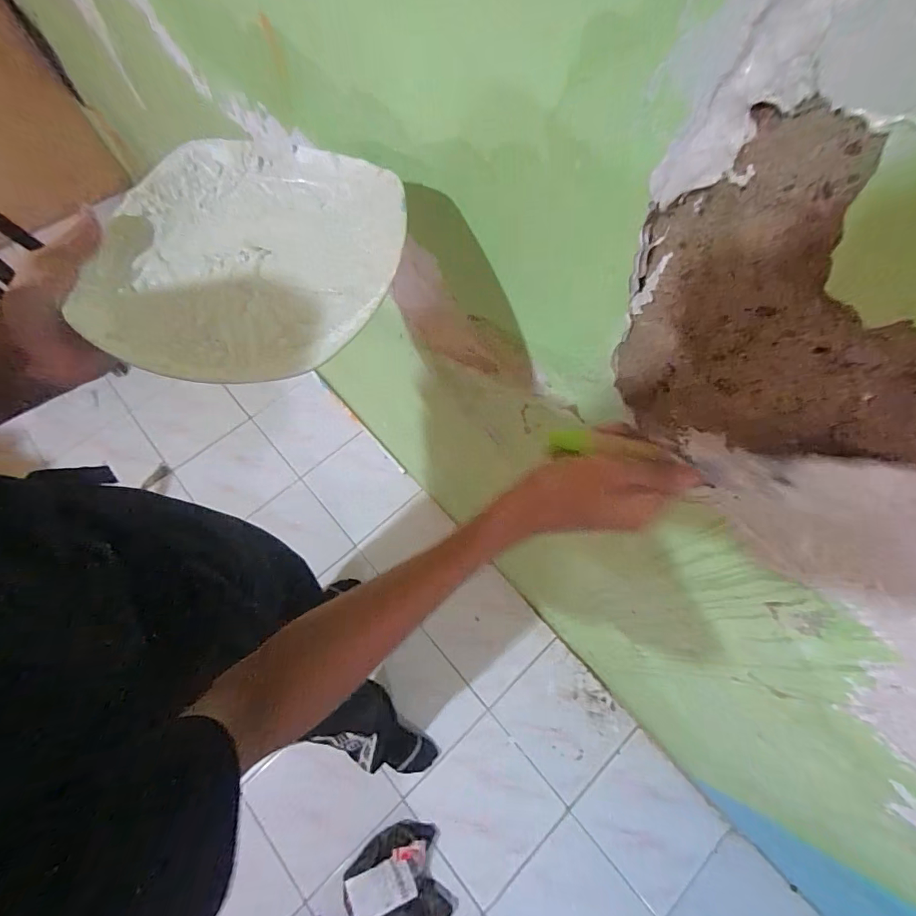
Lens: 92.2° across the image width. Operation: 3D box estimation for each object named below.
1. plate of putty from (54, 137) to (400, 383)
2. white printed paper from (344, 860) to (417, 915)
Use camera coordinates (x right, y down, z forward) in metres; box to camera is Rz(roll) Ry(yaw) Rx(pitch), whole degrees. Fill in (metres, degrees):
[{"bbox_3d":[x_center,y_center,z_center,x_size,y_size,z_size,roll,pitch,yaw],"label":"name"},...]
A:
[{"bbox_3d":[-0.162,-0.159,0.342,0.224,0.034,0.226,1,66,-2],"label":"plate of putty"},{"bbox_3d":[-0.181,1.017,1.035,0.146,0.009,0.094,-19,68,-10],"label":"white printed paper"}]

